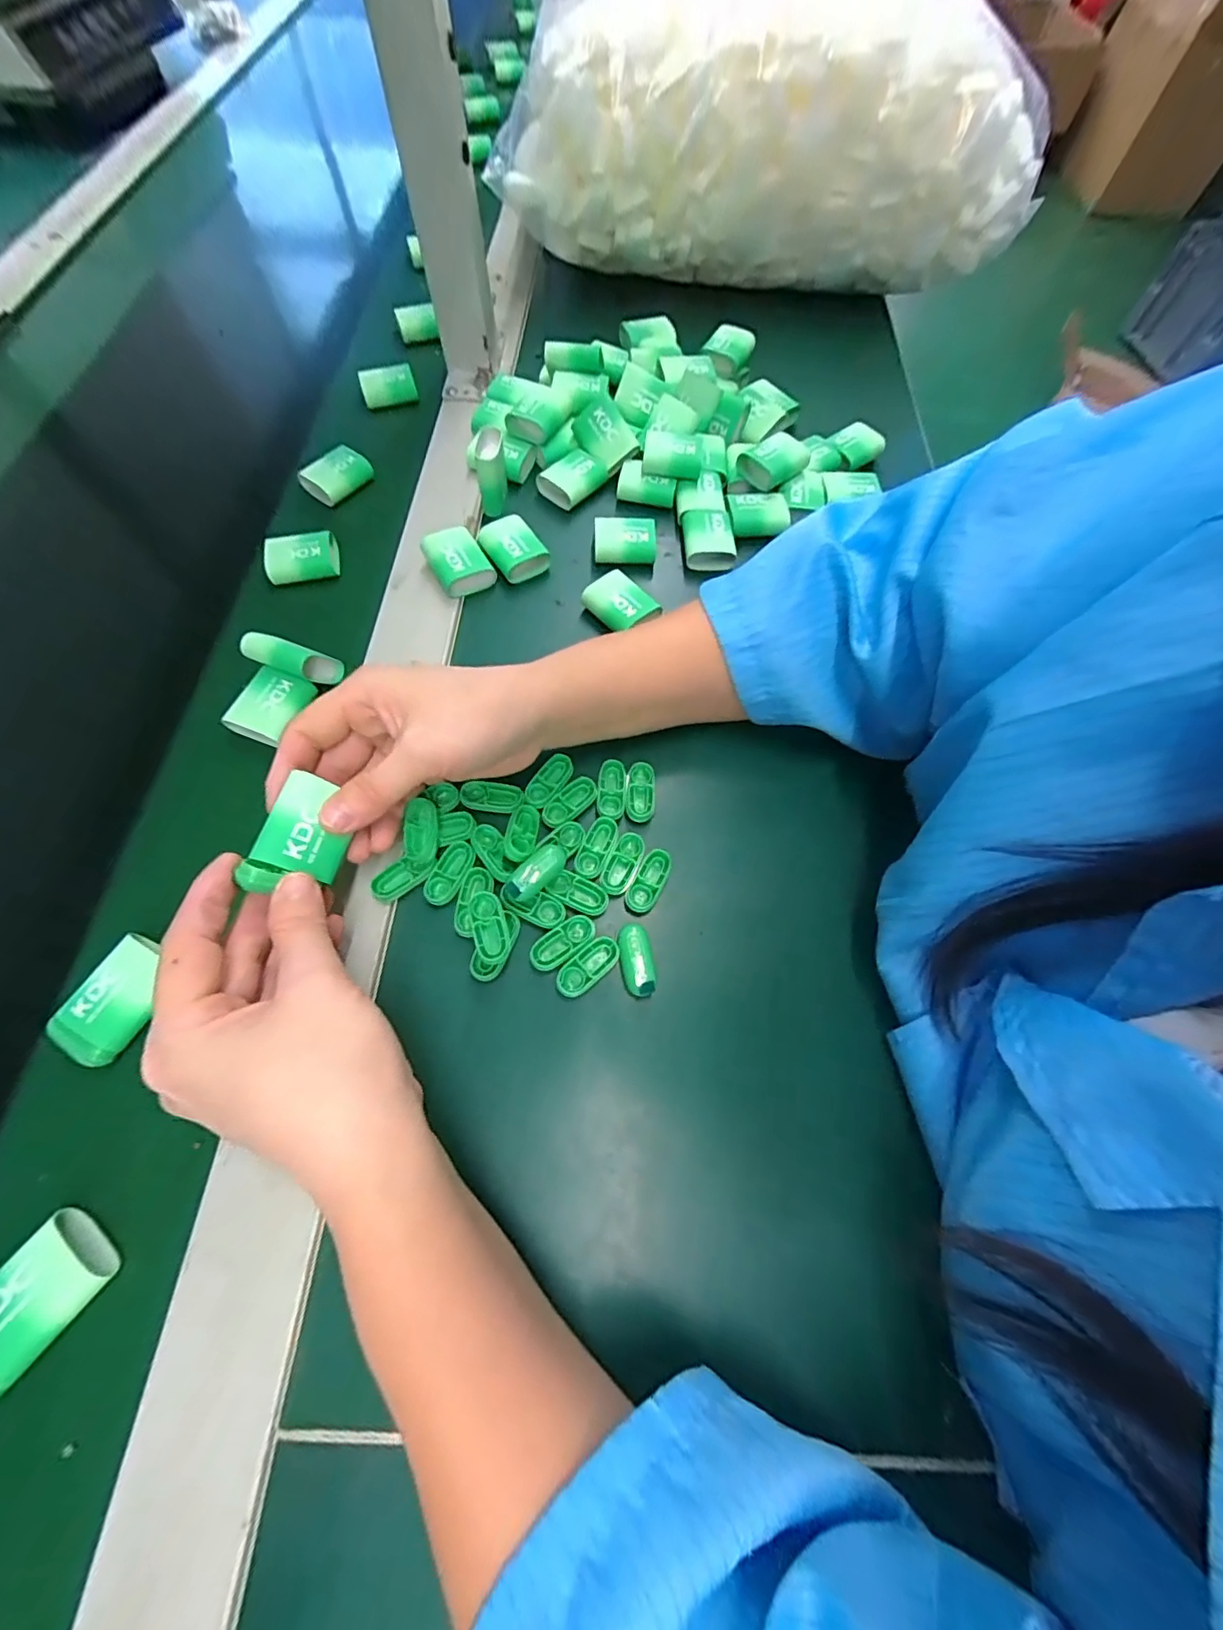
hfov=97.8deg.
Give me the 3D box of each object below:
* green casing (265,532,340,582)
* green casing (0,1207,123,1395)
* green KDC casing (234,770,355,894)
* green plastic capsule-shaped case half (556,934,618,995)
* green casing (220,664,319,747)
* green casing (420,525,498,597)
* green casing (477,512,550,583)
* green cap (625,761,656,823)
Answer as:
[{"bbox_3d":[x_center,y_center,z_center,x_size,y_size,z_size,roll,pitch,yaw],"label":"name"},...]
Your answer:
[{"bbox_3d":[-0.210,-0.173,0.361,0.044,0.016,0.036,-15,66,-11],"label":"green casing"},{"bbox_3d":[-0.221,0.187,0.204,0.036,0.018,0.050,33,66,12],"label":"green casing"},{"bbox_3d":[-0.133,0.010,0.232,0.014,0.033,0.049,-6,60,40],"label":"green KDC casing"},{"bbox_3d":[-0.011,0.072,0.254,0.034,0.004,0.015,-39,72,-20],"label":"green plastic capsule-shaped case half"},{"bbox_3d":[-0.197,-0.063,0.307,0.031,0.011,0.044,18,64,5],"label":"green casing"},{"bbox_3d":[-0.101,-0.167,0.354,0.035,0.020,0.044,-28,69,-16],"label":"green casing"},{"bbox_3d":[-0.067,-0.181,0.363,0.036,0.019,0.041,-27,68,-16],"label":"green casing"},{"bbox_3d":[0.016,-0.014,0.293,0.015,0.005,0.033,5,64,-1],"label":"green cap"}]

